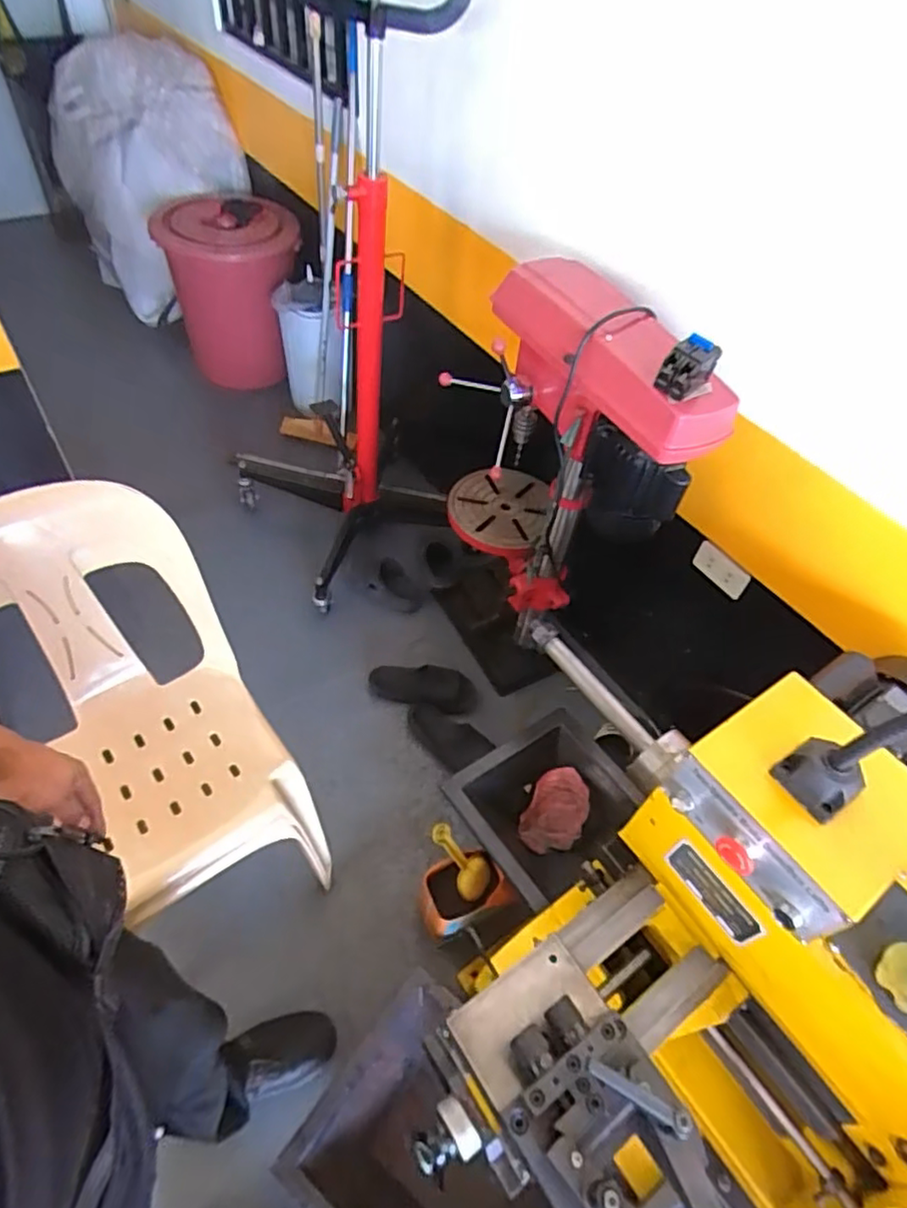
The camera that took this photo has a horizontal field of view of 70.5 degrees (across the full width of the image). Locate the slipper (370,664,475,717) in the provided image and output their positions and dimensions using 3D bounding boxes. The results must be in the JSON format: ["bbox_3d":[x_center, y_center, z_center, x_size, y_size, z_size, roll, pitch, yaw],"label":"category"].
[{"bbox_3d":[-0.080,0.211,1.666,0.286,0.054,0.114,8,49,16],"label":"slipper"}]

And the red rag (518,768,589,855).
[{"bbox_3d":[0.188,0.379,1.173,0.105,0.043,0.157,27,53,15],"label":"red rag"}]

